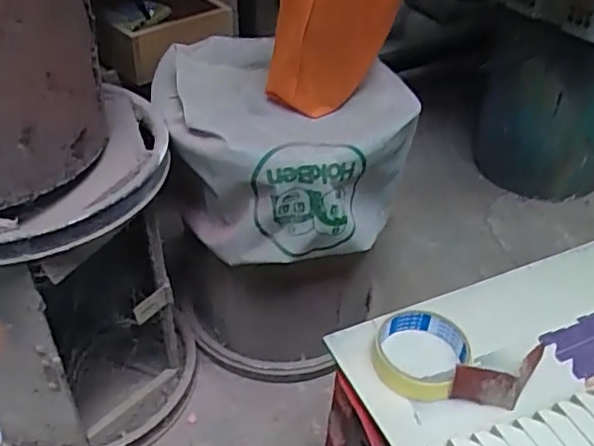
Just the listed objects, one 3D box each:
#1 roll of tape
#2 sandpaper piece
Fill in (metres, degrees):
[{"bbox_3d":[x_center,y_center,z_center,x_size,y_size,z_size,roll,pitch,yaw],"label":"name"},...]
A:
[{"bbox_3d":[0.110,0.117,0.557,0.082,0.031,0.081,0,39,0],"label":"roll of tape"},{"bbox_3d":[0.172,0.130,0.520,0.086,0.038,0.029,-13,41,-14],"label":"sandpaper piece"}]

